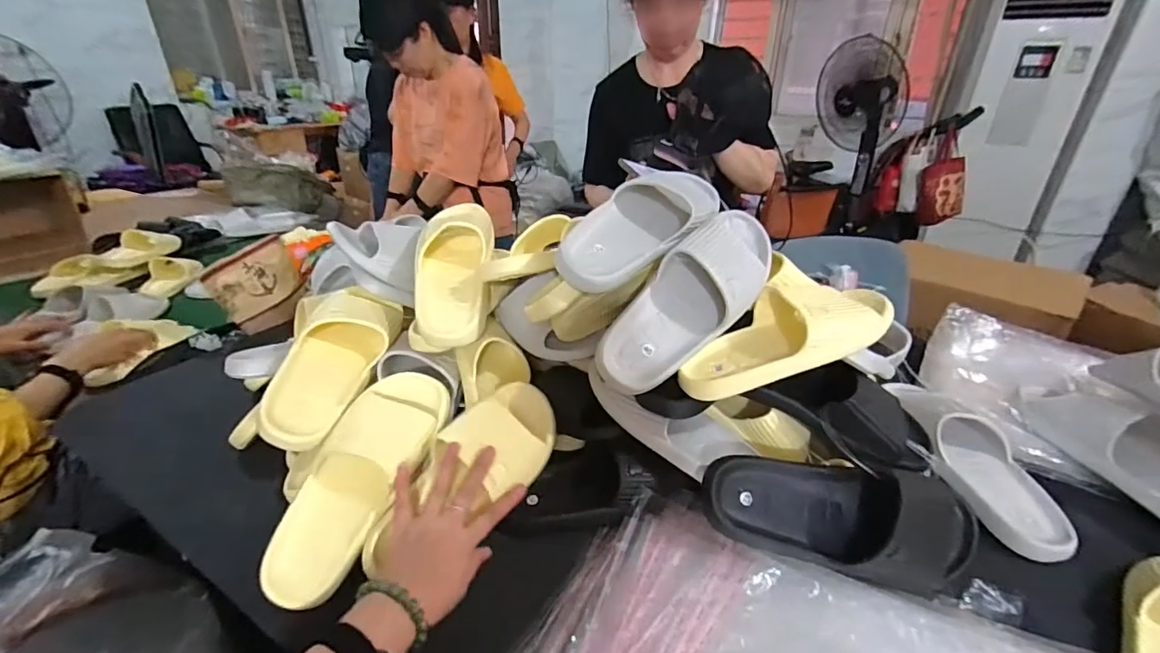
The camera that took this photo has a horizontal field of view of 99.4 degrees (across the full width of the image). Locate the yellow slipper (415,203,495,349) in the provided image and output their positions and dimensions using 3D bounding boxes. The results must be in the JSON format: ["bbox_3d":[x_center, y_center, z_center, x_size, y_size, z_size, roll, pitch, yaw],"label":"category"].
[{"bbox_3d":[-0.165,-0.081,0.657,0.107,0.067,0.241,-2,51,-6],"label":"yellow slipper"}]

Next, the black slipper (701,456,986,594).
[{"bbox_3d":[0.263,0.193,0.489,0.267,0.083,0.113,4,69,5],"label":"black slipper"}]

